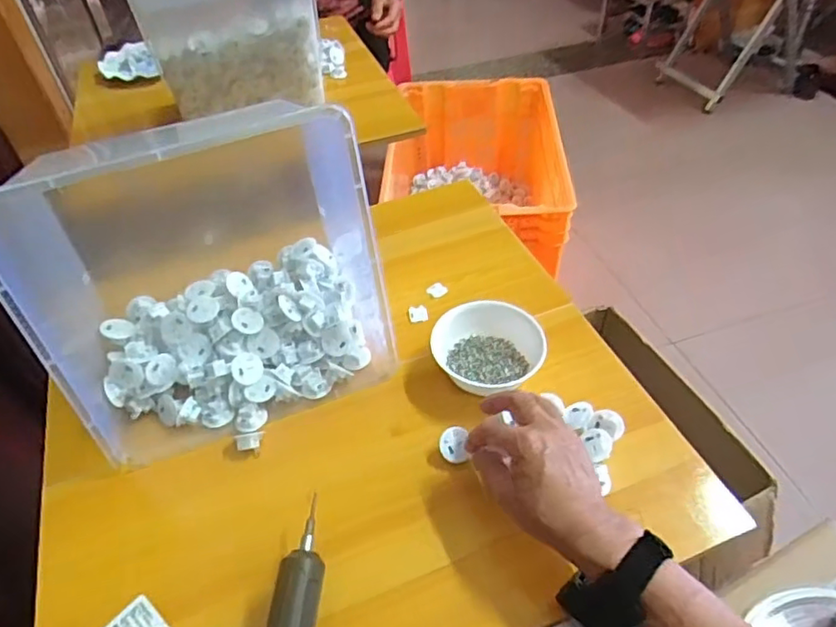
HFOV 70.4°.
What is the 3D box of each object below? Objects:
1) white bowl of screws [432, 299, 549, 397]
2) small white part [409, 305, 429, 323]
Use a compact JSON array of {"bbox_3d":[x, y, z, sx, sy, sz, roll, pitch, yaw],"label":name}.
[{"bbox_3d":[0.075,0.034,0.646,0.101,0.050,0.104,-2,46,2],"label":"white bowl of screws"},{"bbox_3d":[0.001,-0.001,0.723,0.023,0.014,0.021,-7,46,-2],"label":"small white part"}]

